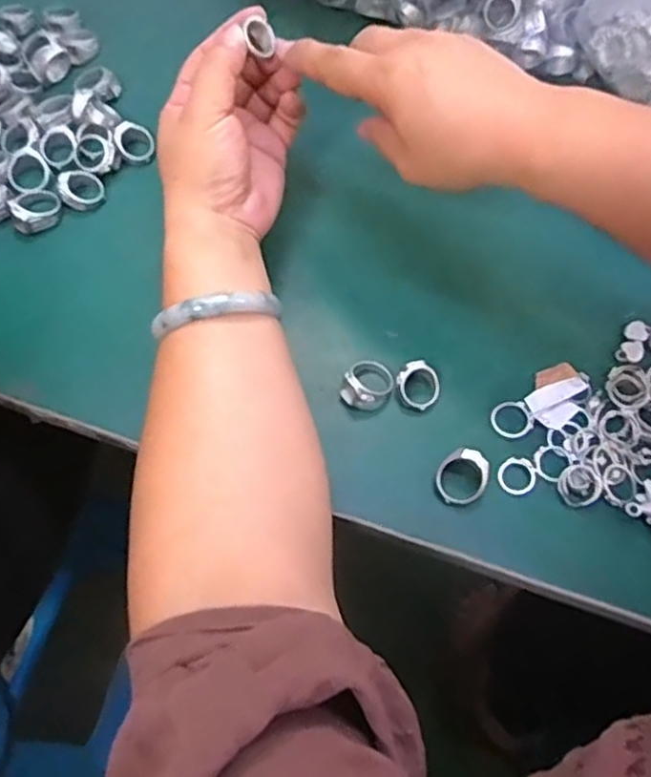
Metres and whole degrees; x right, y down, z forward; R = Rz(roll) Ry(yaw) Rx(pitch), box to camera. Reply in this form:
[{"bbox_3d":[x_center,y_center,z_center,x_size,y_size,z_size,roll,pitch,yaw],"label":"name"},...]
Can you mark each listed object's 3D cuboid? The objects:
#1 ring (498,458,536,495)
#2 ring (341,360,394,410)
[{"bbox_3d":[0.103,0.046,0.363,0.020,0.004,0.019,1,66,-2],"label":"ring"},{"bbox_3d":[0.024,-0.003,0.378,0.024,0.018,0.029,30,68,11],"label":"ring"}]

